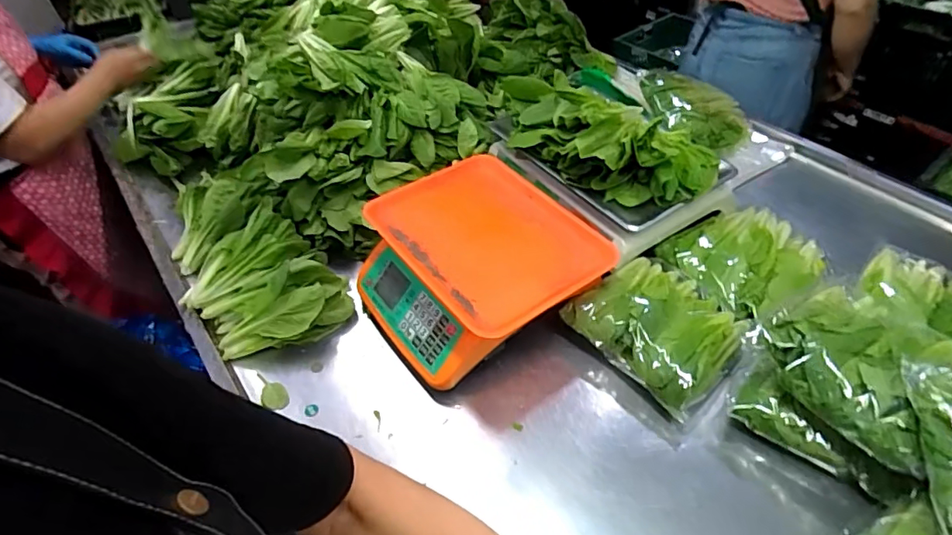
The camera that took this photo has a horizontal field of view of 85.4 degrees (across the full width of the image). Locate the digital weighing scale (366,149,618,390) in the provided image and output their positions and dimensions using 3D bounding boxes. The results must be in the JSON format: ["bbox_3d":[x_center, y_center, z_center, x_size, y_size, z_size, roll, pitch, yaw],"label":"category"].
[{"bbox_3d":[-0.002,-0.002,0.732,0.285,0.121,0.285,-28,53,-23],"label":"digital weighing scale"}]

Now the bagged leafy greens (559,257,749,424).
[{"bbox_3d":[0.243,0.082,0.690,0.169,0.069,0.193,-34,55,-27],"label":"bagged leafy greens"}]

